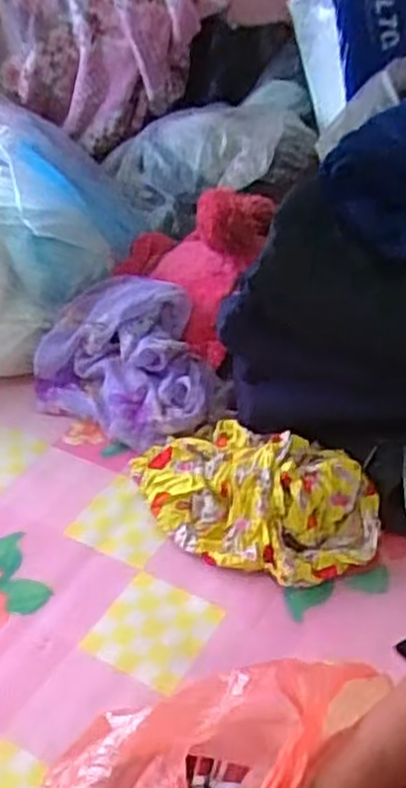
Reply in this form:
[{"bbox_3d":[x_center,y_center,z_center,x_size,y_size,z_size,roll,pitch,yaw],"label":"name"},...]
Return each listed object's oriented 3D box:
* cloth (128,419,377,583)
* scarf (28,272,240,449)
[{"bbox_3d":[0.055,0.103,0.878,0.295,0.077,0.181,19,46,27],"label":"cloth"},{"bbox_3d":[-0.105,-0.040,1.045,0.229,0.109,0.259,-18,41,-14],"label":"scarf"}]

